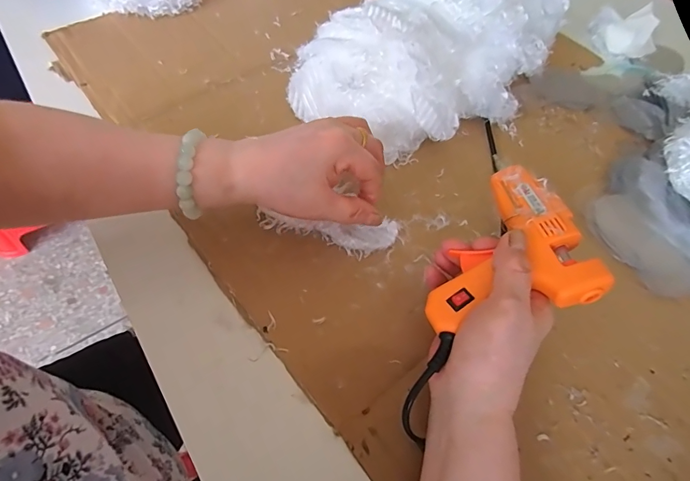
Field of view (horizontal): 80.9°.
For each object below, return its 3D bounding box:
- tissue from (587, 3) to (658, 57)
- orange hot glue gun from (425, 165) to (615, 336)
[{"bbox_3d":[0.364,-0.278,0.532,0.073,0.039,0.080,-17,60,-16],"label":"tissue"},{"bbox_3d":[0.107,0.004,0.291,0.108,0.029,0.112,-14,55,13],"label":"orange hot glue gun"}]

